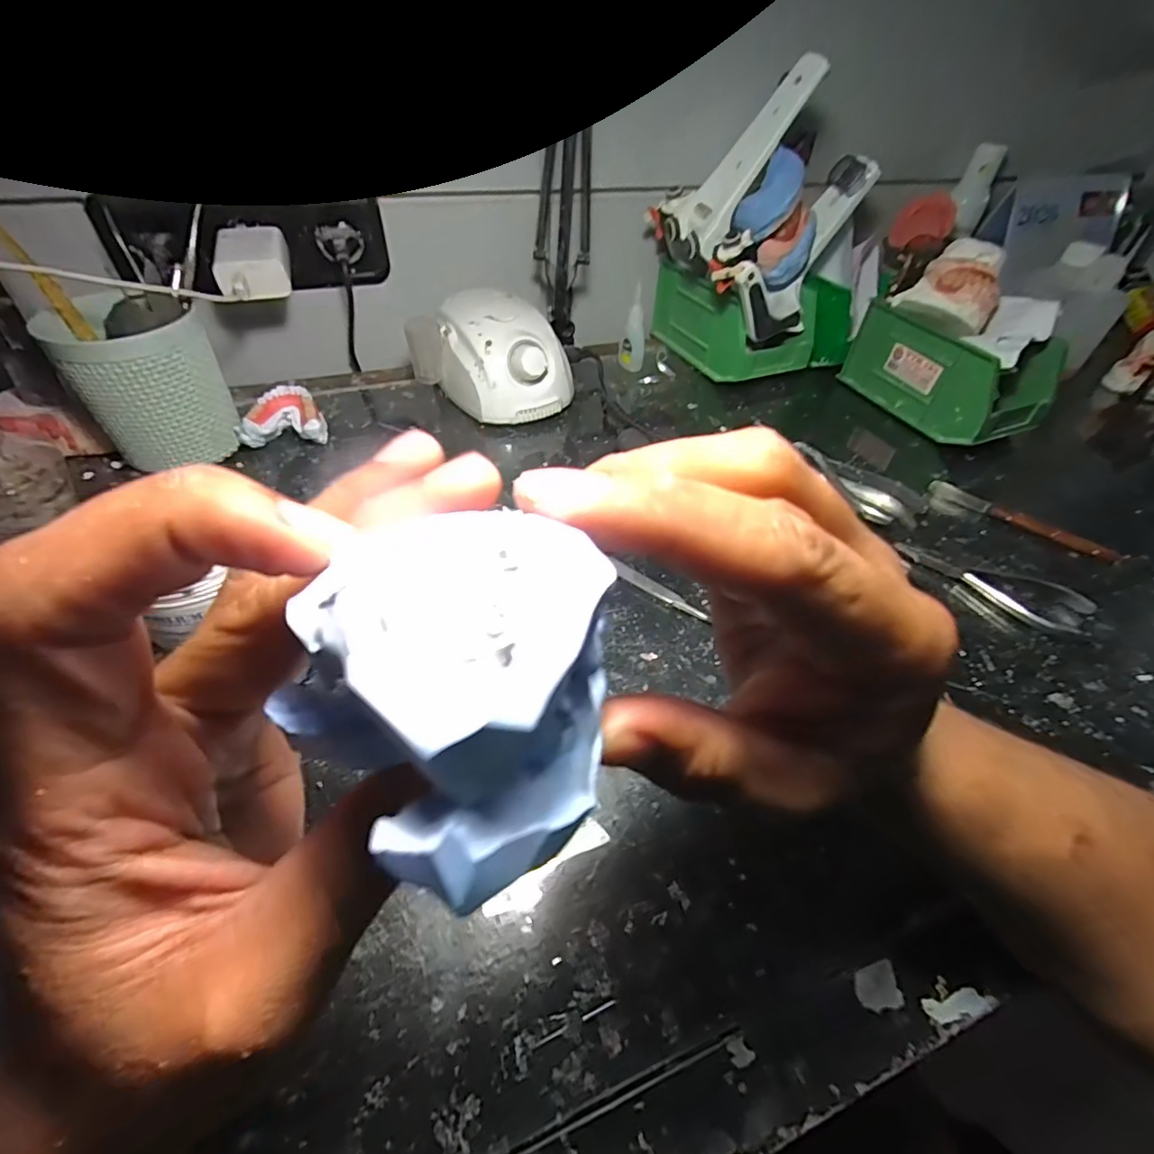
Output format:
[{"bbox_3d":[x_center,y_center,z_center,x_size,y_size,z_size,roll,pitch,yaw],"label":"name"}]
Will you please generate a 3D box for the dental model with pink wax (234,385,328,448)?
[{"bbox_3d":[-0.254,-0.132,0.453,0.065,0.035,0.055,-20,51,-21],"label":"dental model with pink wax"}]

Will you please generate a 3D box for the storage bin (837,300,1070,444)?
[{"bbox_3d":[0.378,-0.209,0.535,0.100,0.082,0.170,-16,50,-18],"label":"storage bin"}]

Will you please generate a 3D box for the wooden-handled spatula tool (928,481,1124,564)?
[{"bbox_3d":[0.358,-0.045,0.427,0.132,0.013,0.023,26,50,19],"label":"wooden-handled spatula tool"}]

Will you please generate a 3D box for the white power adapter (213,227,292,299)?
[{"bbox_3d":[-0.275,-0.268,0.449,0.056,0.033,0.088,-15,49,-17],"label":"white power adapter"}]

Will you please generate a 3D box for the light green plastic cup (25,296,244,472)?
[{"bbox_3d":[-0.321,-0.143,0.403,0.092,0.116,0.080,-26,54,-26],"label":"light green plastic cup"}]

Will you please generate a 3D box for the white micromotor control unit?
[{"bbox_3d":[-0.075,-0.209,0.506,0.095,0.083,0.130,-28,54,-27],"label":"white micromotor control unit"}]

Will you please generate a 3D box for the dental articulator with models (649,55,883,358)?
[{"bbox_3d":[0.170,-0.360,0.516,0.196,0.179,0.153,-33,57,-30],"label":"dental articulator with models"}]

